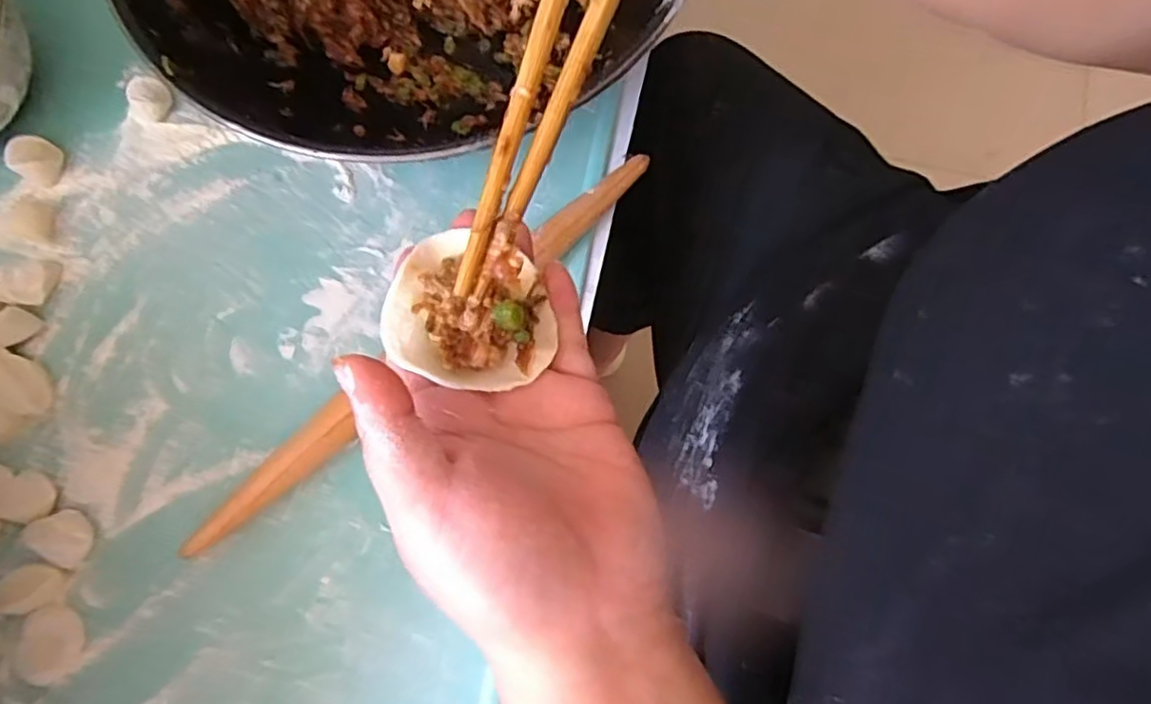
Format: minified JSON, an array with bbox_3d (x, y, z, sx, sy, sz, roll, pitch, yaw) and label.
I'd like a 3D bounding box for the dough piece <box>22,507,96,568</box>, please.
[{"bbox_3d":[-0.273,0.097,0.352,0.036,0.006,0.027,28,78,5],"label":"dough piece"}]

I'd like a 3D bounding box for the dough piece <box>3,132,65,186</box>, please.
[{"bbox_3d":[-0.322,-0.116,0.397,0.025,0.016,0.026,31,79,5],"label":"dough piece"}]

